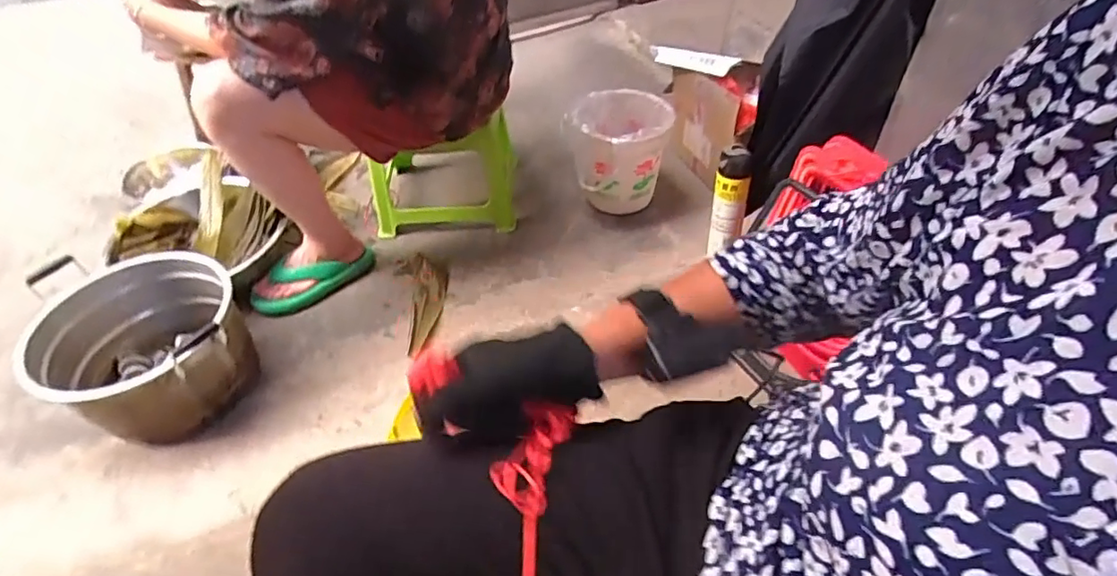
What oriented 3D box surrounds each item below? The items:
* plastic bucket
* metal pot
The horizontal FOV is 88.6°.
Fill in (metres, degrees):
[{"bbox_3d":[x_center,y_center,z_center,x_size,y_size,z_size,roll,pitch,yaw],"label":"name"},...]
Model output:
[{"bbox_3d":[0.144,-0.321,1.375,0.220,0.243,0.220,-1,46,1],"label":"plastic bucket"},{"bbox_3d":[-0.742,0.113,1.030,0.316,0.212,0.290,-1,46,1],"label":"metal pot"}]

